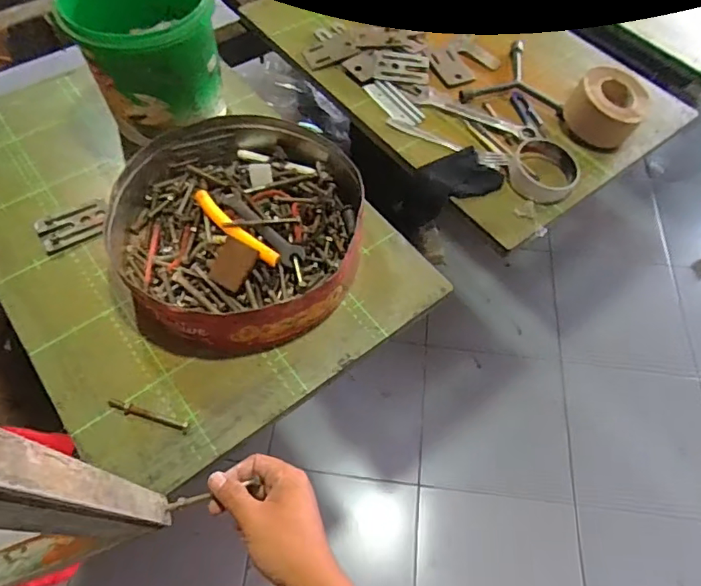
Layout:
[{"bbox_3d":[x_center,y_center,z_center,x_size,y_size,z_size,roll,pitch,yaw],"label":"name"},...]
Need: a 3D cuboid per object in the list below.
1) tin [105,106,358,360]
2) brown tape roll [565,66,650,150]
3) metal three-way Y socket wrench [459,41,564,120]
[{"bbox_3d":[-0.121,-0.077,0.577,0.268,0.062,0.288,1,58,-2],"label":"tin"},{"bbox_3d":[0.338,-0.244,0.697,0.089,0.060,0.087,1,58,-2],"label":"brown tape roll"},{"bbox_3d":[0.242,-0.318,0.768,0.143,0.022,0.150,14,59,6],"label":"metal three-way Y socket wrench"}]

